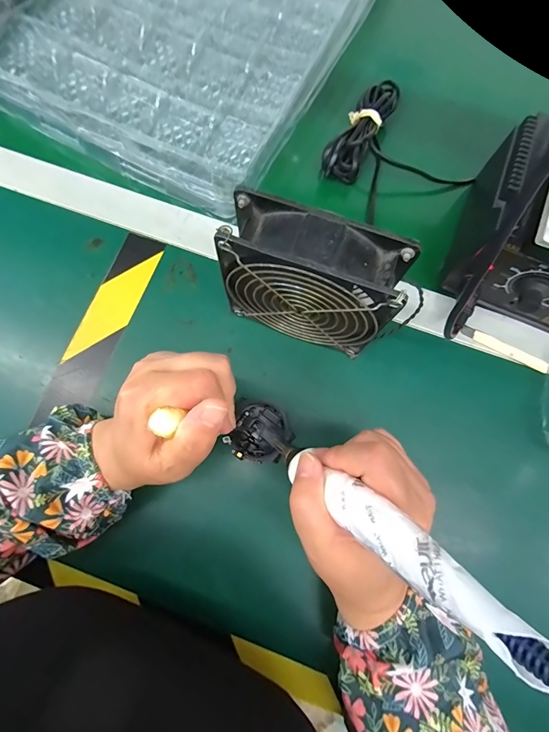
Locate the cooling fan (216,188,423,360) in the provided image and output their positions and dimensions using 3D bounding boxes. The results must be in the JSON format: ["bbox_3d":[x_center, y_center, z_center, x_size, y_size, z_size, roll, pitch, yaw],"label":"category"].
[{"bbox_3d":[0.024,-0.057,0.257,0.123,0.116,0.047,20,77,5],"label":"cooling fan"}]

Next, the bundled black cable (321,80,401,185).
[{"bbox_3d":[0.090,-0.242,0.353,0.035,0.030,0.124,28,77,6],"label":"bundled black cable"}]

